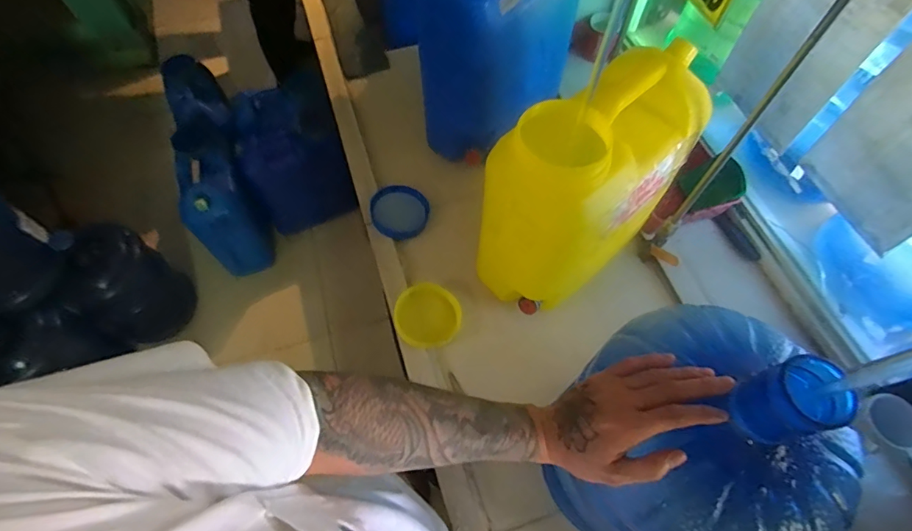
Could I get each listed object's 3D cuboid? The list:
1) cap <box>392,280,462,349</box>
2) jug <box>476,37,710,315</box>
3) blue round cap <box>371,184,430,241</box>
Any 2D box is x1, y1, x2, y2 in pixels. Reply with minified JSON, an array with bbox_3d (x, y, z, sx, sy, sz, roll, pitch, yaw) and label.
[{"bbox_3d":[-0.053,0.089,0.869,0.116,0.033,0.111,0,63,0],"label":"cap"},{"bbox_3d":[0.199,-0.109,0.726,0.290,0.377,0.160,-37,69,-17],"label":"jug"},{"bbox_3d":[-0.114,-0.112,0.969,0.116,0.025,0.116,-2,74,6],"label":"blue round cap"}]

